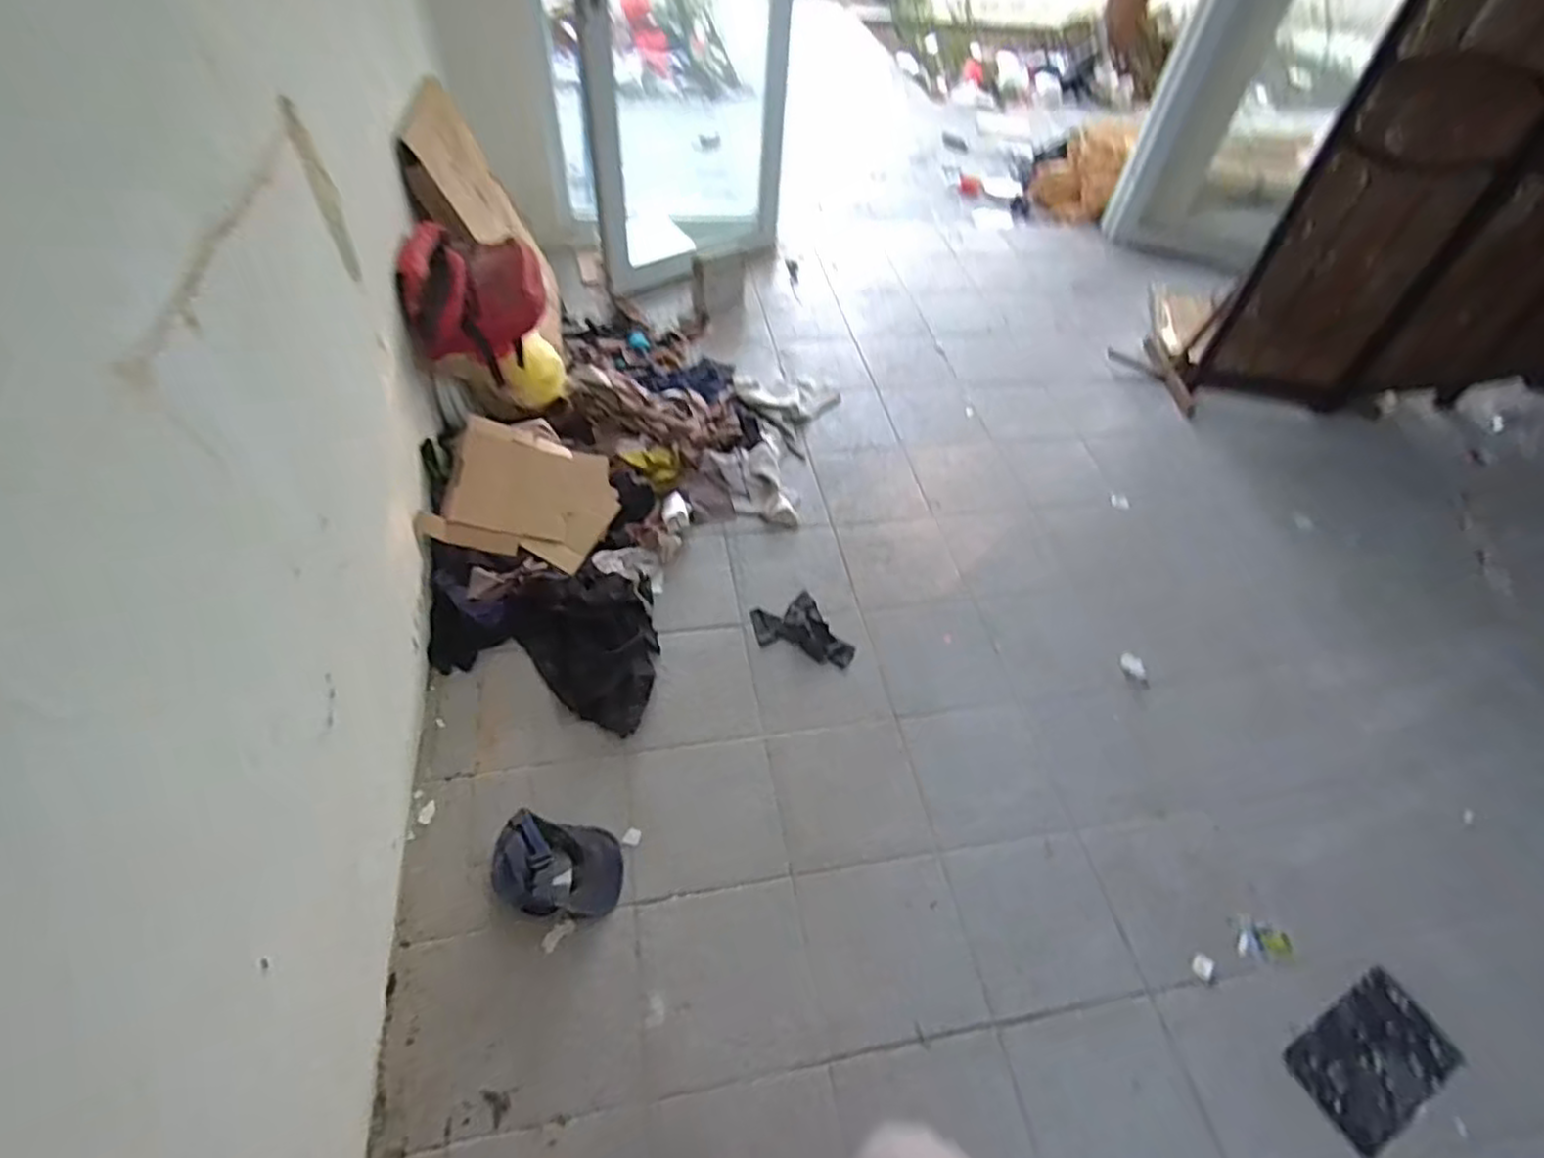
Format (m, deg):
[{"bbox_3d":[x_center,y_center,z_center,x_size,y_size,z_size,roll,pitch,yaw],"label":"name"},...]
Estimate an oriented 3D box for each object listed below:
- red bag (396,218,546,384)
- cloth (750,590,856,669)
[{"bbox_3d":[-0.688,-0.663,1.690,0.274,0.231,0.278,-1,50,-6],"label":"red bag"},{"bbox_3d":[0.066,0.132,1.649,0.166,0.021,0.229,-25,57,-24],"label":"cloth"}]

